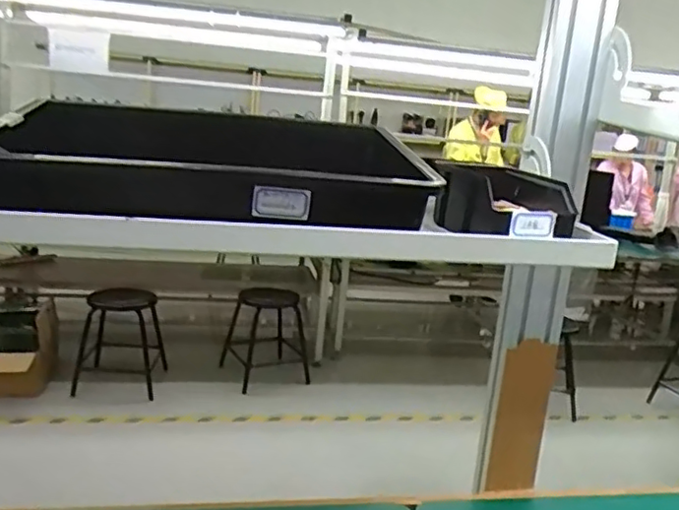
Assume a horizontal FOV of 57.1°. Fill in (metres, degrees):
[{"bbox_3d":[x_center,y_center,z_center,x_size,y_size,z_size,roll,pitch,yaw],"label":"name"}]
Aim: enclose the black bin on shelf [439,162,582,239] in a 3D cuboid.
[{"bbox_3d":[0.188,-0.061,0.722,0.122,0.069,0.140,3,12,-7],"label":"black bin on shelf"}]

